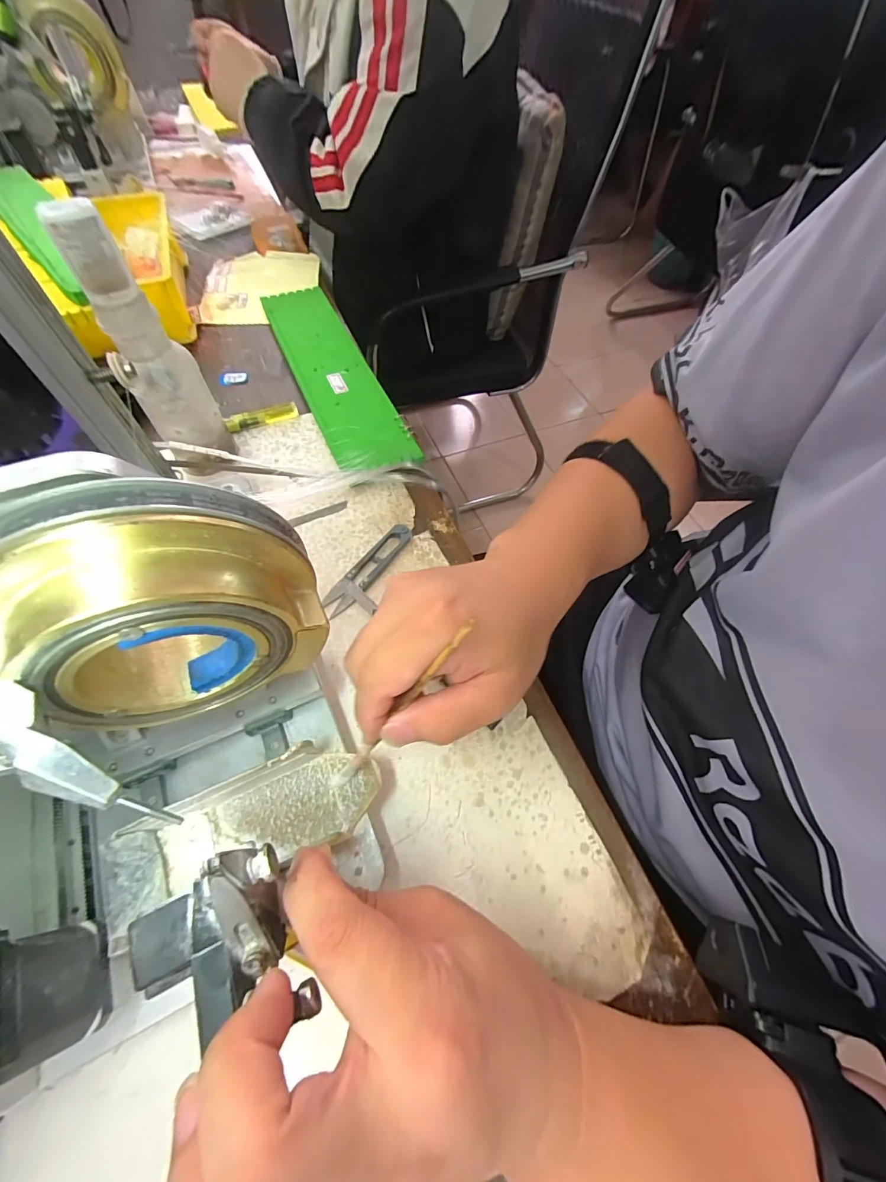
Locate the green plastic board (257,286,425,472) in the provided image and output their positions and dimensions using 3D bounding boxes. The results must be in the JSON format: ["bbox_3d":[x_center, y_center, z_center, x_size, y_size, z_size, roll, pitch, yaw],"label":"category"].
[{"bbox_3d":[-0.125,-0.252,0.482,0.081,0.014,0.339,-21,64,-15],"label":"green plastic board"}]

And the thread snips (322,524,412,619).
[{"bbox_3d":[-0.062,-0.021,0.360,0.021,0.007,0.098,32,63,16],"label":"thread snips"}]

